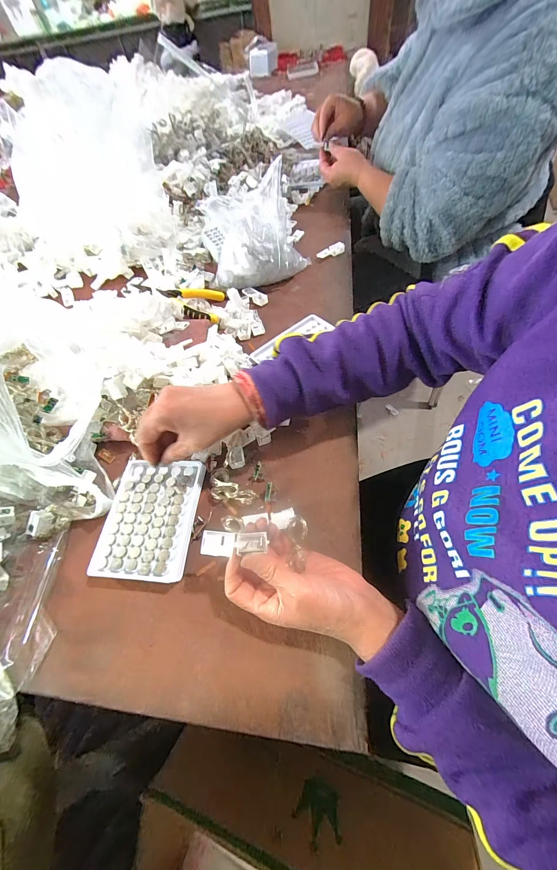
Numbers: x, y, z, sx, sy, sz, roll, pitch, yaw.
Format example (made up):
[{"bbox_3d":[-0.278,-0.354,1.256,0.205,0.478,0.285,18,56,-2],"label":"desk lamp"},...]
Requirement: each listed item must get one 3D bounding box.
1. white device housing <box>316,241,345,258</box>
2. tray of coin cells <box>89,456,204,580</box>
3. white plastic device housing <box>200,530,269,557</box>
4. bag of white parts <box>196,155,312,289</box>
[{"bbox_3d":[0.100,-0.350,0.595,0.059,0.017,0.021,-23,58,-7],"label":"white device housing"},{"bbox_3d":[-0.141,0.087,0.342,0.096,0.015,0.128,4,58,5],"label":"tray of coin cells"},{"bbox_3d":[-0.039,0.093,0.269,0.054,0.009,0.020,3,57,-8],"label":"white plastic device housing"},{"bbox_3d":[-0.037,-0.336,0.522,0.170,0.146,0.095,-11,57,0],"label":"bag of white parts"}]

